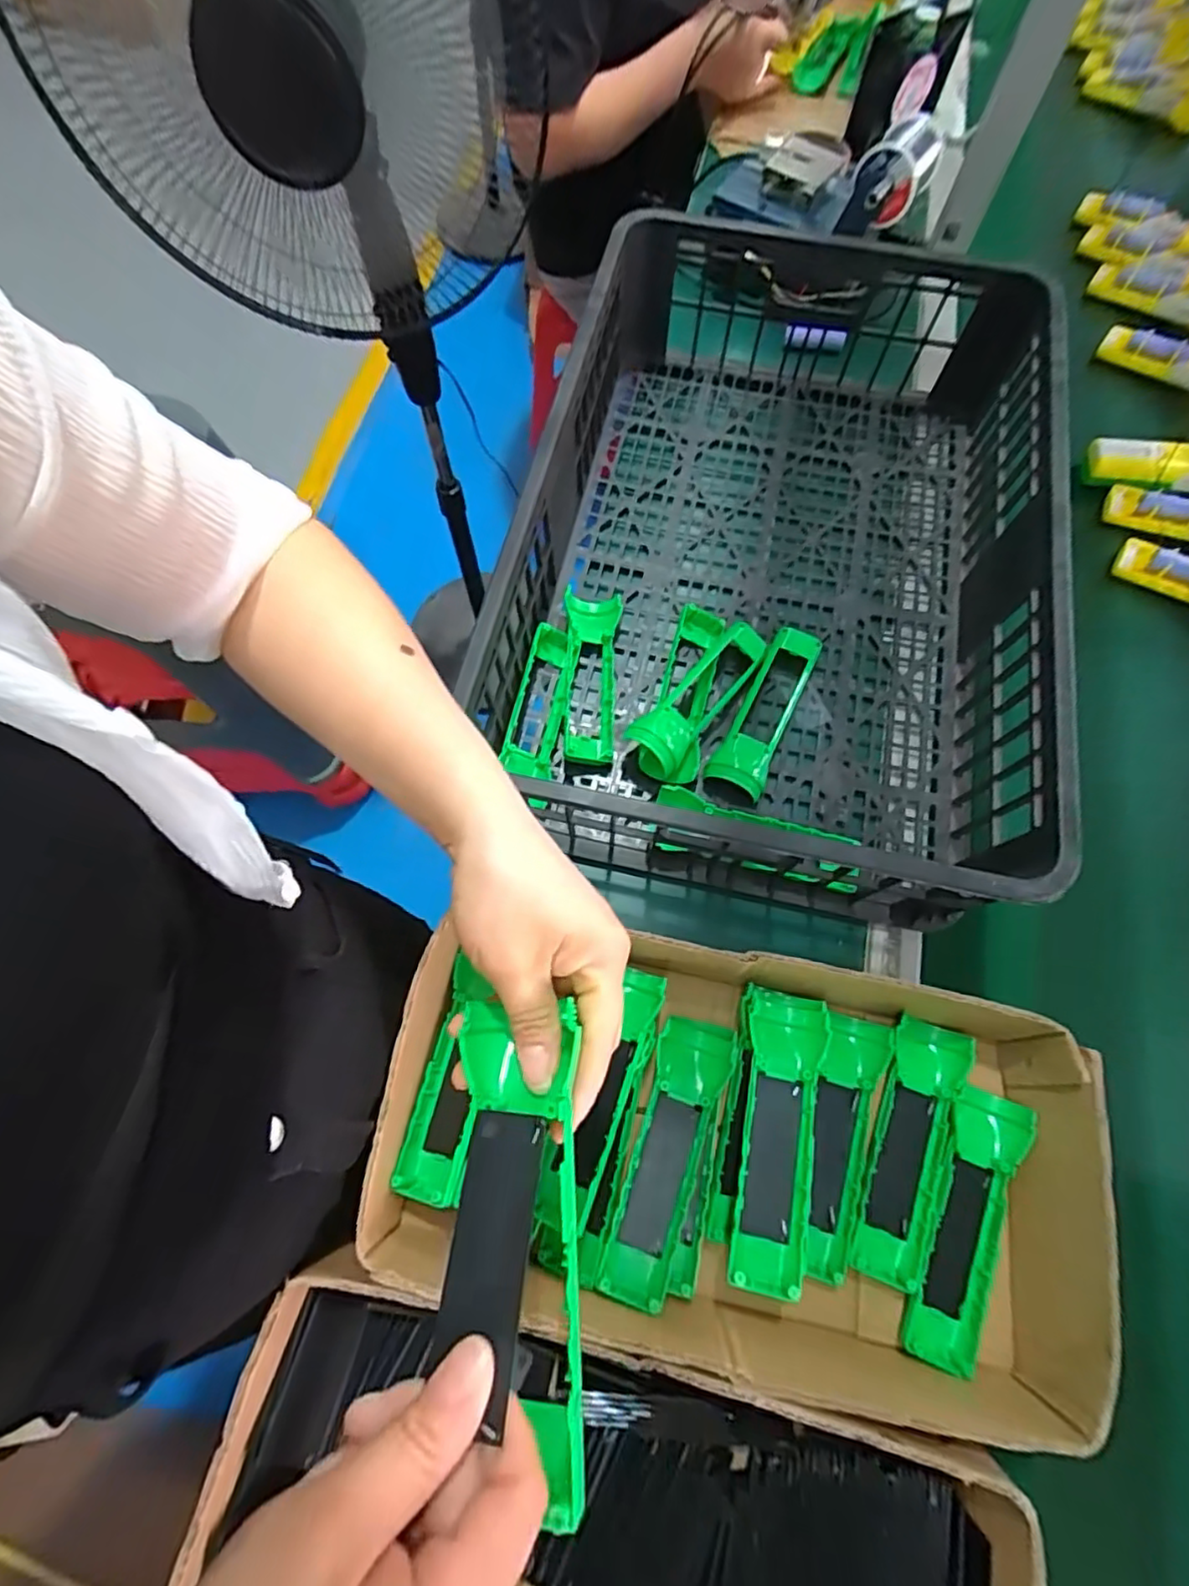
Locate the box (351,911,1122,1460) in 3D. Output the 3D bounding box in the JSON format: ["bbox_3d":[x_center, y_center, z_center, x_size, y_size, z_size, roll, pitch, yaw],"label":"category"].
[{"bbox_3d":[0.087,0.230,0.413,0.432,0.083,0.237,6,71,4],"label":"box"}]

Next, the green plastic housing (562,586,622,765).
[{"bbox_3d":[-0.005,-0.103,0.559,0.049,0.033,0.166,3,71,3],"label":"green plastic housing"}]

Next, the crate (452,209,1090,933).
[{"bbox_3d":[0.156,-0.225,0.543,0.394,0.132,0.616,10,71,6],"label":"crate"}]

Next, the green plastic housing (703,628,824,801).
[{"bbox_3d":[0.151,-0.072,0.544,0.048,0.035,0.162,27,74,11],"label":"green plastic housing"}]

